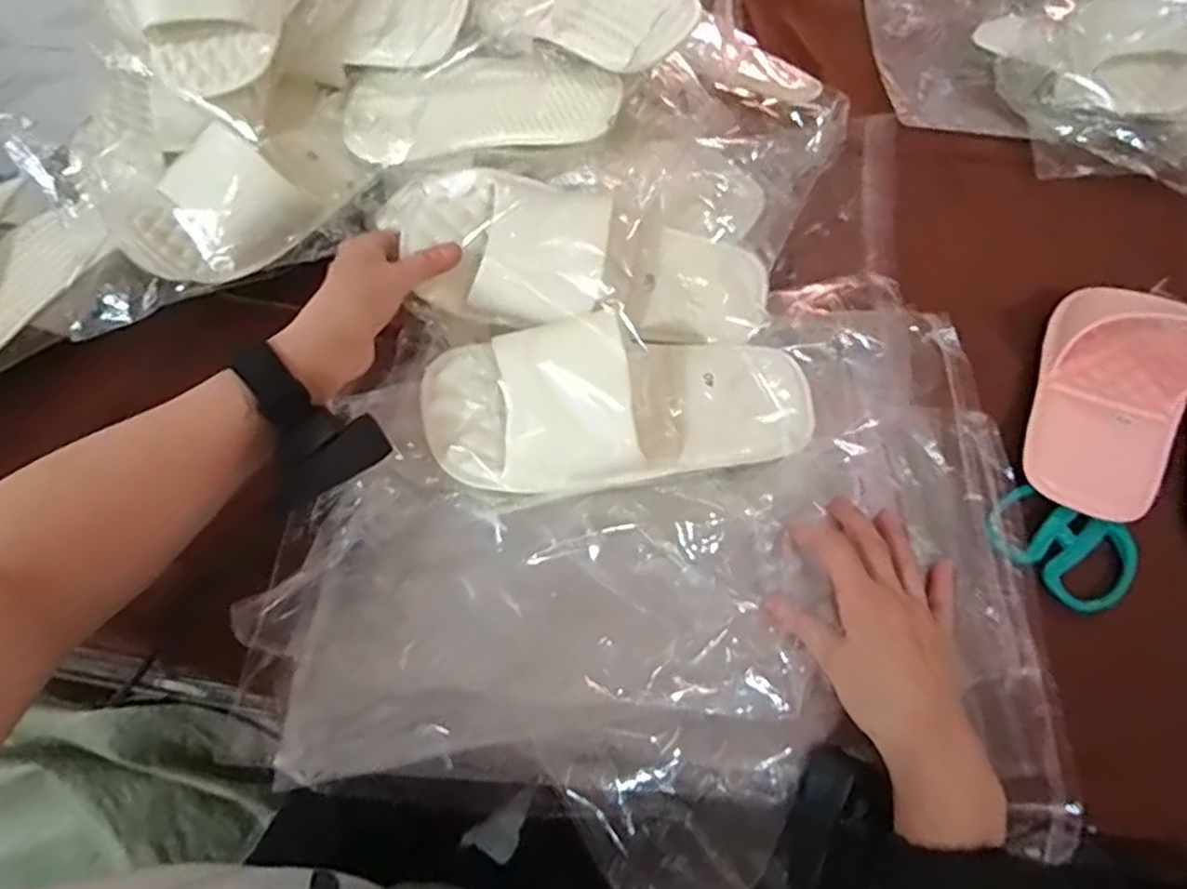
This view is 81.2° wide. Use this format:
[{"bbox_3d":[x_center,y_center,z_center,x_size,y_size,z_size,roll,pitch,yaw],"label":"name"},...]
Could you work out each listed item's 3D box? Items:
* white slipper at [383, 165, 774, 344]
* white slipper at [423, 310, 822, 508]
[{"bbox_3d":[0.002,-0.133,0.514,0.260,0.078,0.098,9,53,-13],"label":"white slipper"},{"bbox_3d":[0.020,-0.042,0.469,0.263,0.063,0.122,-14,57,-8],"label":"white slipper"}]

